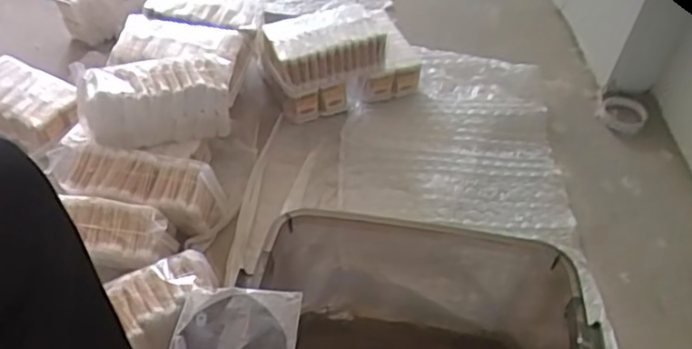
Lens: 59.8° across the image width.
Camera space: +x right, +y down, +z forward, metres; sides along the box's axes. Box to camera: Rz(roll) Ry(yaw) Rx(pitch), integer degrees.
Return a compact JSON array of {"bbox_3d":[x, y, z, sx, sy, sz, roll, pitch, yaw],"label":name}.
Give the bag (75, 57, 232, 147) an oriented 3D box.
[{"bbox_3d":[-0.295,-0.112,0.951,0.229,0.112,0.081,-14,49,-16],"label":"bag"}]

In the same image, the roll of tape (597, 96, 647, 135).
[{"bbox_3d":[0.541,-0.118,1.179,0.086,0.022,0.094,3,44,-3],"label":"roll of tape"}]

